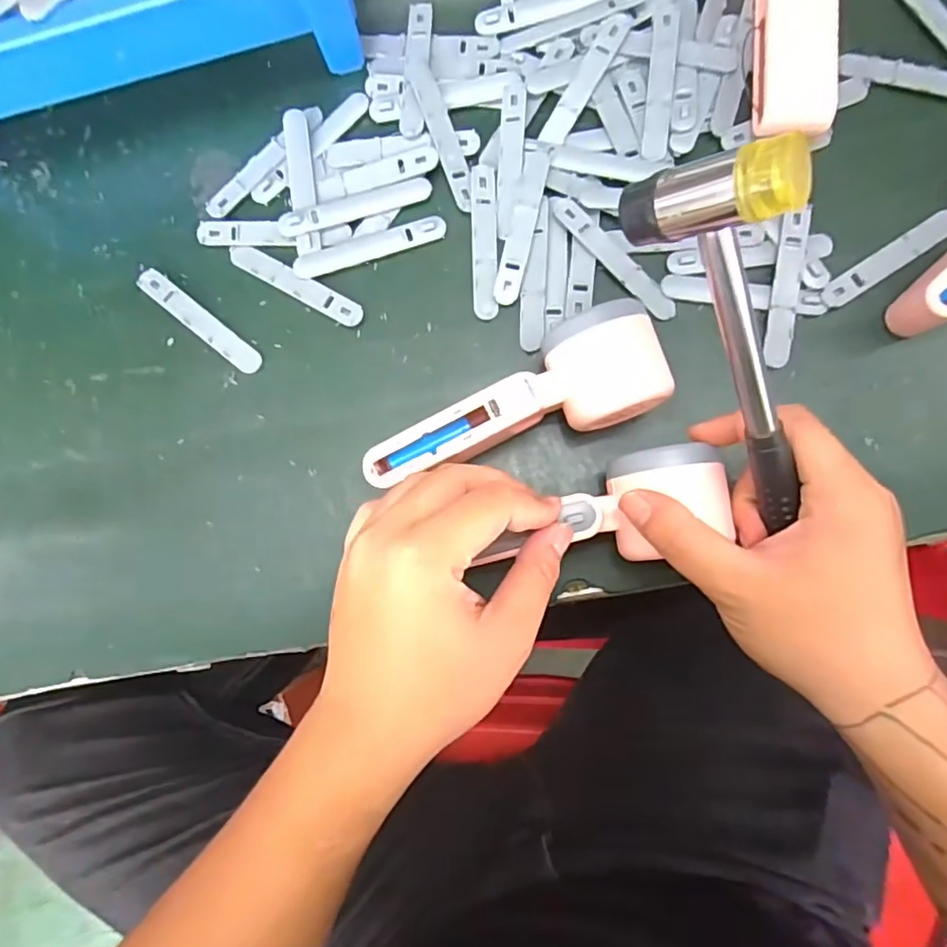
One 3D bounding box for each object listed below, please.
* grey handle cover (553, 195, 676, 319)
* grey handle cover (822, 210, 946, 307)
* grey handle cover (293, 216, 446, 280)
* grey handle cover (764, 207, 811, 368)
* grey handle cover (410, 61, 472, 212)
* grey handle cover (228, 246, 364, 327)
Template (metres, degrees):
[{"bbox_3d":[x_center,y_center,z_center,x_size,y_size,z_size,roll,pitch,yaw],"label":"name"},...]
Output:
[{"bbox_3d":[0.085,-0.126,0.350,0.014,0.004,0.091,-39,83,-2],"label":"grey handle cover"},{"bbox_3d":[0.240,-0.124,0.340,0.091,0.005,0.015,-33,83,-1],"label":"grey handle cover"},{"bbox_3d":[-0.063,-0.139,0.364,0.093,0.005,0.017,-19,83,1],"label":"grey handle cover"},{"bbox_3d":[0.180,-0.107,0.342,0.015,0.004,0.089,7,90,8],"label":"grey handle cover"},{"bbox_3d":[-0.019,-0.207,0.361,0.014,0.010,0.097,-19,83,1],"label":"grey handle cover"},{"bbox_3d":[-0.109,-0.116,0.364,0.092,0.004,0.015,29,86,6],"label":"grey handle cover"}]

